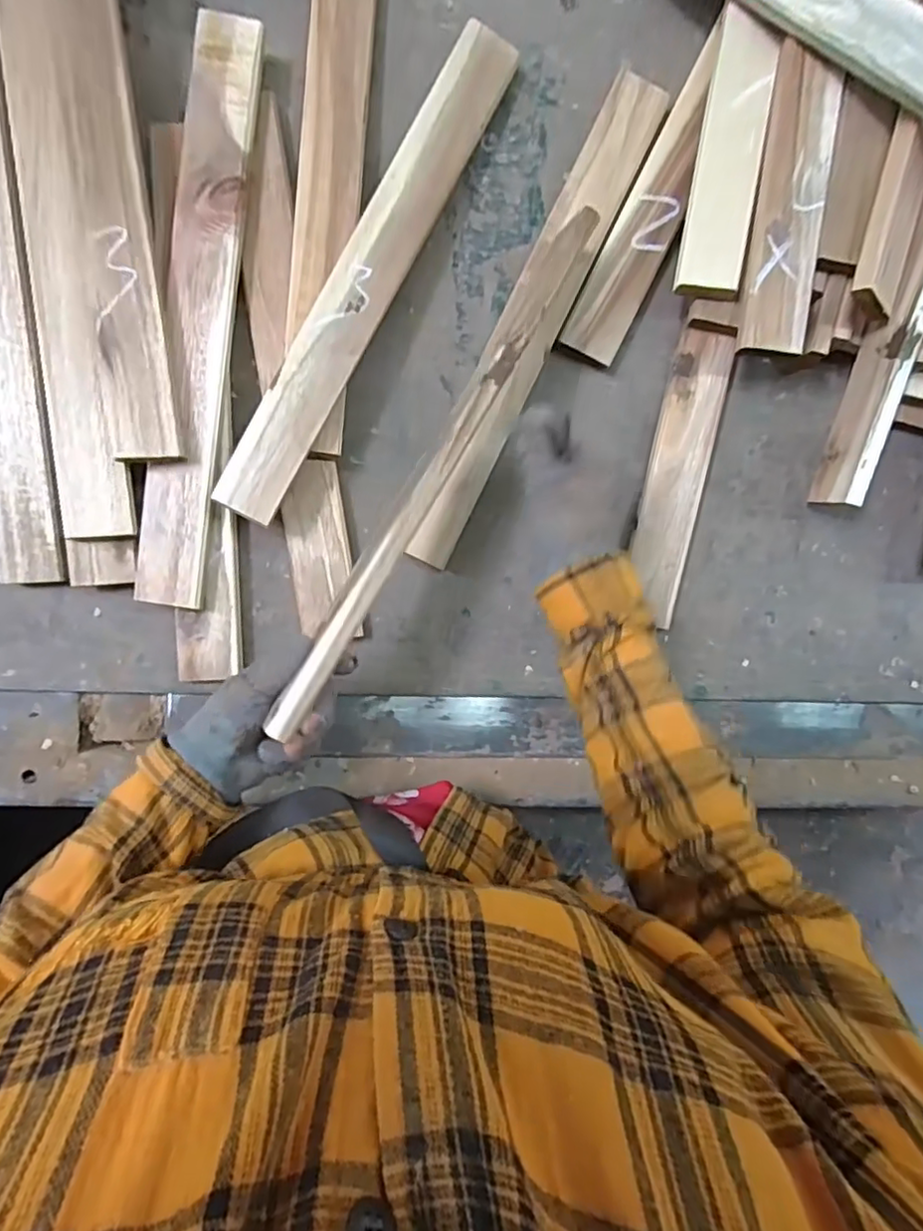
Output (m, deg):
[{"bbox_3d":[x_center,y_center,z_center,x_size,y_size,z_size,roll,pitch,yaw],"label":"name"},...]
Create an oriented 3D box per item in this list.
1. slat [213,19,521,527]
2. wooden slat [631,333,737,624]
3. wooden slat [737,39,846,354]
[{"bbox_3d":[-0.072,-0.281,0.495,0.046,0.007,0.446,28,84,-14],"label":"slat"},{"bbox_3d":[0.194,-0.123,0.550,0.057,0.022,0.250,13,91,-4],"label":"wooden slat"},{"bbox_3d":[0.267,-0.333,0.495,0.052,0.009,0.234,7,96,-4],"label":"wooden slat"}]

